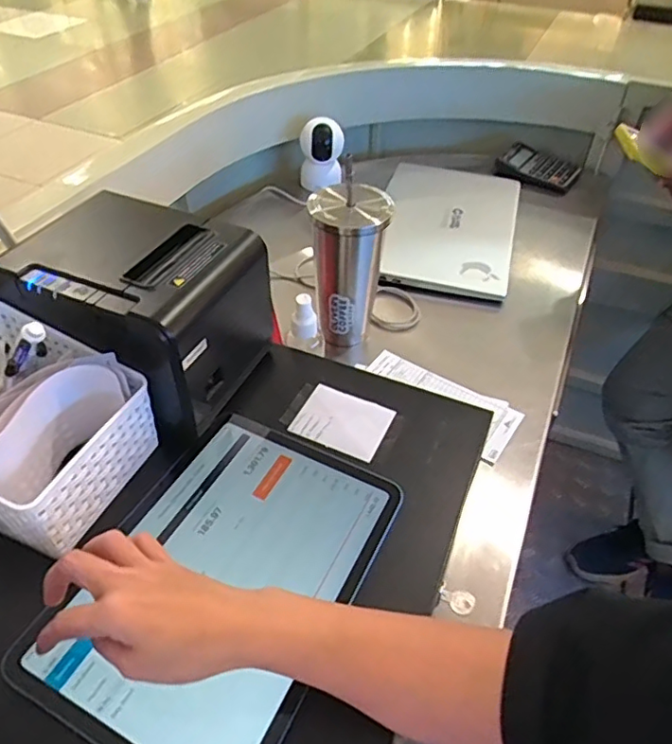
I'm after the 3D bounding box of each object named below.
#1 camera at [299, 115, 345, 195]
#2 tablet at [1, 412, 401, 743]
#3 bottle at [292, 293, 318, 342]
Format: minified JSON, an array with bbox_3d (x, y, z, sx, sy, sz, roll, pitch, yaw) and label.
[{"bbox_3d":[-0.023,-0.357,0.966,0.074,0.111,0.099,-1,45,-3],"label":"camera"},{"bbox_3d":[-0.078,0.141,0.412,0.176,0.011,0.248,20,48,18],"label":"tablet"},{"bbox_3d":[-0.031,-0.053,0.575,0.024,0.049,0.019,-1,45,-3],"label":"bottle"}]

